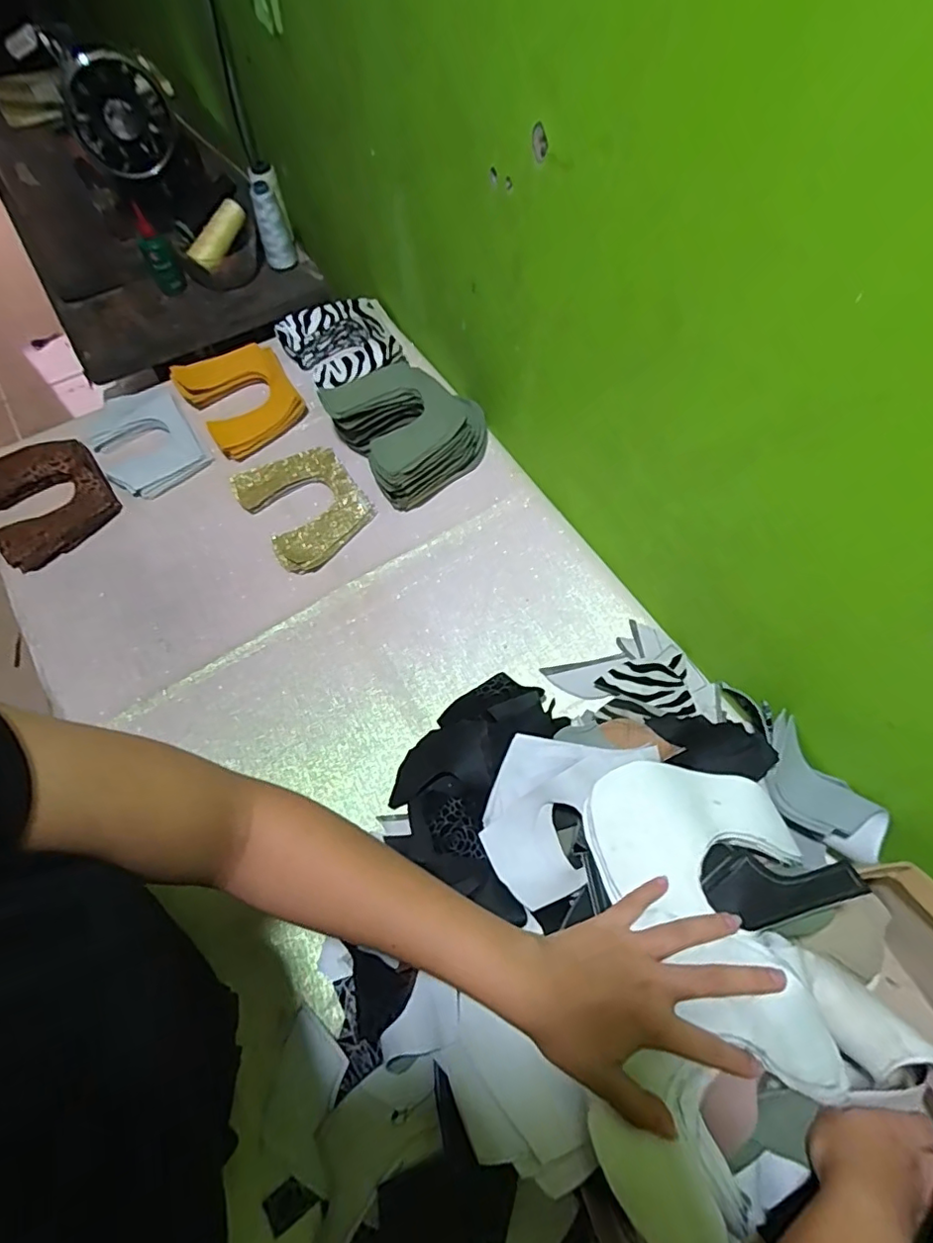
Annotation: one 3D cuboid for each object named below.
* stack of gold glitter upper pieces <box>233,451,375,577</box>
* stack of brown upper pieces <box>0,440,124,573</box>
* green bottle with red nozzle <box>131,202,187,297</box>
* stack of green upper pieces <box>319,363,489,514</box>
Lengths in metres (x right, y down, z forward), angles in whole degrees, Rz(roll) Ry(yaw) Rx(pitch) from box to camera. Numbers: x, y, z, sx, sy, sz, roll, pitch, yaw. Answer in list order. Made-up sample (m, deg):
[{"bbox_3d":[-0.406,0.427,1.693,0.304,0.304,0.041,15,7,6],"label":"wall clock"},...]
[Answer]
[{"bbox_3d":[-0.197,-0.147,0.682,0.129,0.010,0.169,-32,69,-15],"label":"stack of gold glitter upper pieces"},{"bbox_3d":[-0.521,-0.160,0.686,0.131,0.028,0.174,-34,69,-15],"label":"stack of brown upper pieces"},{"bbox_3d":[-0.464,-0.555,0.830,0.044,0.104,0.057,-29,71,-14],"label":"green bottle with red nozzle"},{"bbox_3d":[-0.073,-0.254,0.706,0.174,0.068,0.179,-36,70,-16],"label":"stack of green upper pieces"}]

